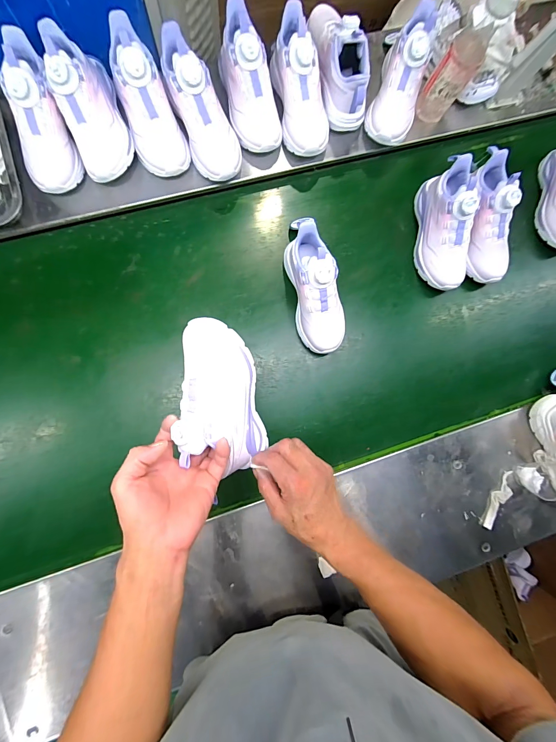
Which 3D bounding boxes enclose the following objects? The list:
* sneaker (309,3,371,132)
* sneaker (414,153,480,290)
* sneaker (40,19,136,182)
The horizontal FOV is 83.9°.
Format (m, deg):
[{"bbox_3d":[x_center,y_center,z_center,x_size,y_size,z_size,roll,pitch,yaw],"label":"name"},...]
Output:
[{"bbox_3d":[0.111,-0.537,0.525,0.074,0.087,0.192,-21,104,-7],"label":"sneaker"},{"bbox_3d":[0.323,-0.274,0.588,0.083,0.108,0.225,-3,101,-7],"label":"sneaker"},{"bbox_3d":[-0.297,-0.418,0.490,0.088,0.091,0.207,-16,108,-7],"label":"sneaker"}]

